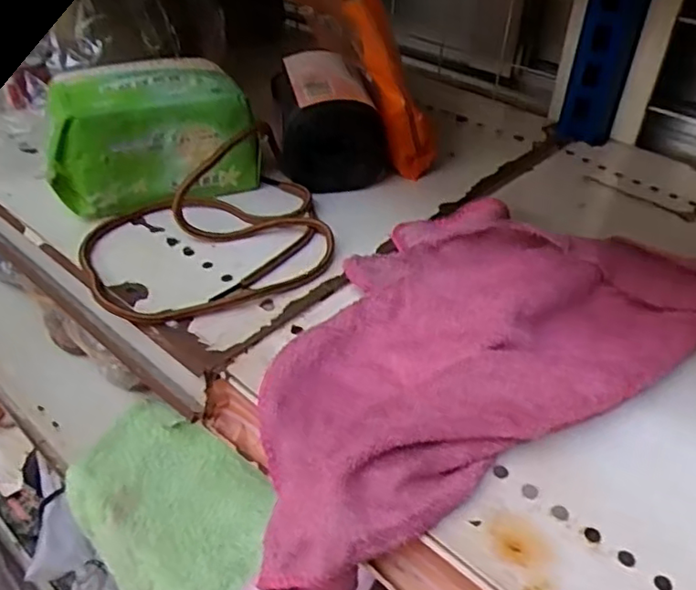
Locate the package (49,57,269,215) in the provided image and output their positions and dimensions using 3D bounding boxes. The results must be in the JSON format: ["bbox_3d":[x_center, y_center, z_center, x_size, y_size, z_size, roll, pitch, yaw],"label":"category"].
[{"bbox_3d":[-0.118,-0.097,0.382,0.122,0.062,0.082,-8,40,-14],"label":"package"}]

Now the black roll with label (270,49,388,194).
[{"bbox_3d":[-0.012,-0.111,0.406,0.073,0.059,0.086,-5,39,-10],"label":"black roll with label"}]

